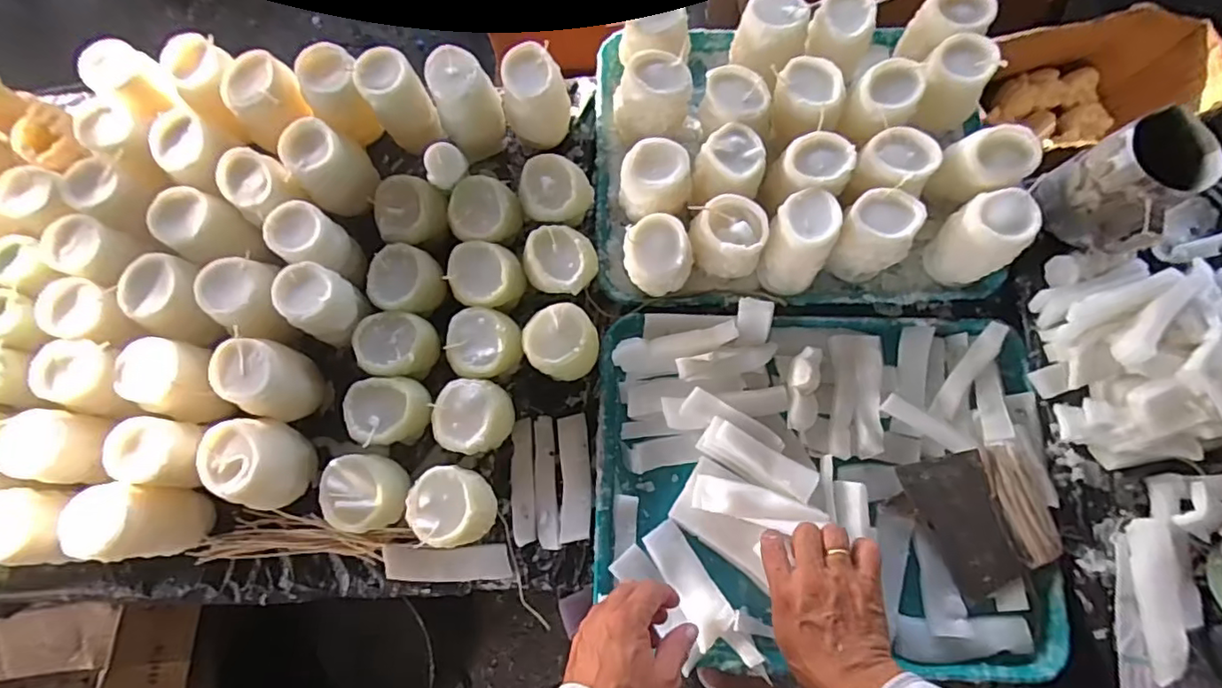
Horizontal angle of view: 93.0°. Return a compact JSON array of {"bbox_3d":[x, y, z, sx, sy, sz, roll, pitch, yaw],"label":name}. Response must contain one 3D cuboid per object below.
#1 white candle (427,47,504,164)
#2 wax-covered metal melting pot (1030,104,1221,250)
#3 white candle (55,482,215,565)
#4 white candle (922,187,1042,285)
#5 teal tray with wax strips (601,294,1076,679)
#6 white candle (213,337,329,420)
[{"bbox_3d":[-0.159,-0.261,0.651,0.071,0.130,0.063,-33,69,-6],"label":"white candle"},{"bbox_3d":[0.489,-0.145,0.547,0.090,0.102,0.104,-21,77,-4],"label":"wax-covered metal melting pot"},{"bbox_3d":[-0.419,0.160,0.525,0.059,0.105,0.065,-6,76,0],"label":"white candle"},{"bbox_3d":[0.372,-0.105,0.592,0.066,0.104,0.065,0,76,1],"label":"white candle"},{"bbox_3d":[0.206,0.134,0.574,0.435,0.050,0.339,2,76,2],"label":"teal tray with wax strips"},{"bbox_3d":[-0.336,0.035,0.578,0.065,0.094,0.064,0,76,1],"label":"white candle"}]

